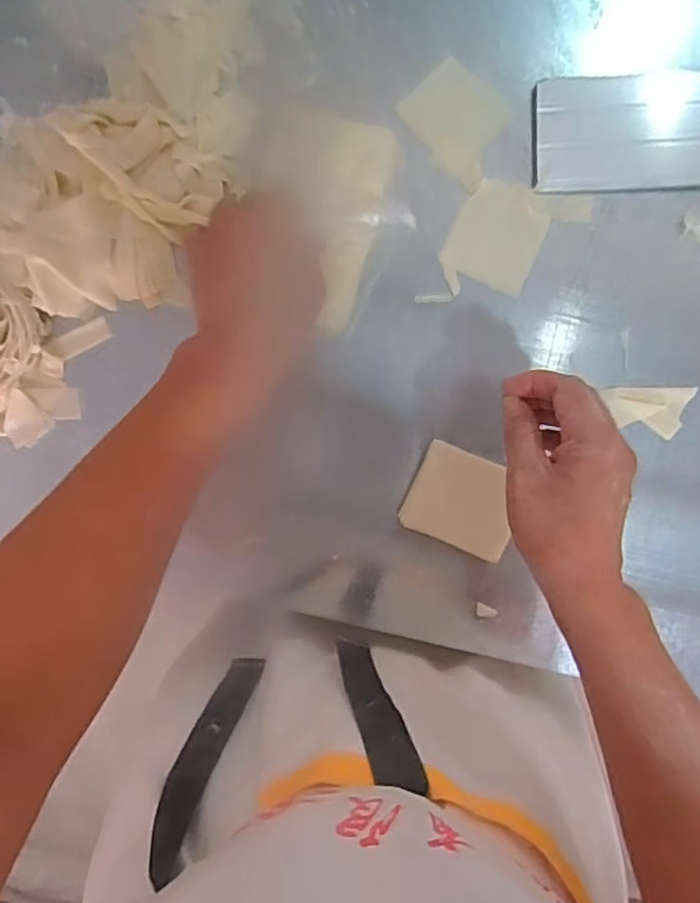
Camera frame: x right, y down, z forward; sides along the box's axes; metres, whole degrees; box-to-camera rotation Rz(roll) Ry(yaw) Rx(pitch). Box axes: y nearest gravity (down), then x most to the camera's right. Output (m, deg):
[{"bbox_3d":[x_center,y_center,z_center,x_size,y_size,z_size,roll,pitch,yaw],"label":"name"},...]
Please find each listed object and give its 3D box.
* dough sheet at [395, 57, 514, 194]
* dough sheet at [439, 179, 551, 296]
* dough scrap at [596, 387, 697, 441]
[{"bbox_3d":[0.091,-0.274,0.525,0.090,0.007,0.071,43,94,-4],"label":"dough sheet"},{"bbox_3d":[0.126,-0.182,0.533,0.074,0.004,0.079,25,95,-7],"label":"dough sheet"},{"bbox_3d":[0.258,-0.038,0.547,0.081,0.008,0.044,7,98,-15],"label":"dough scrap"}]

